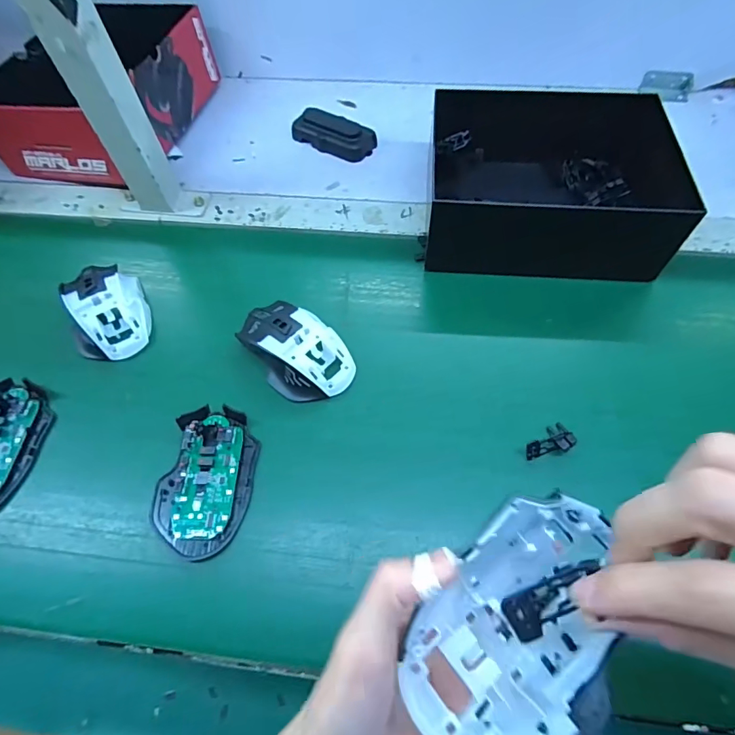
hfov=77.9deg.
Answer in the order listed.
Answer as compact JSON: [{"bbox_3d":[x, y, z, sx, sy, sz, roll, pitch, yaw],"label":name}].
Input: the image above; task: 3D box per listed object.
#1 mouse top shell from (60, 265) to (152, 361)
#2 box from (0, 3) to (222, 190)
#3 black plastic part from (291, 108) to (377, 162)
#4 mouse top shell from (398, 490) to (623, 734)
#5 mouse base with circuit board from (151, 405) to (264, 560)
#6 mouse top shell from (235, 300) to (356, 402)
[{"bbox_3d":[-0.247,-0.057,0.428,0.068,0.035,0.103,-19,62,-9],"label":"mouse top shell"},{"bbox_3d":[-0.314,-0.334,0.549,0.175,0.094,0.233,11,62,8],"label":"box"},{"bbox_3d":[-0.041,-0.288,0.560,0.098,0.024,0.043,28,65,16],"label":"black plastic part"},{"bbox_3d":[0.067,0.110,0.197,0.068,0.031,0.108,34,67,18],"label":"mouse top shell"},{"bbox_3d":[-0.129,0.087,0.360,0.075,0.017,0.114,2,61,3],"label":"mouse base with circuit board"},{"bbox_3d":[-0.064,-0.019,0.403,0.068,0.033,0.108,-36,66,-17],"label":"mouse top shell"}]

